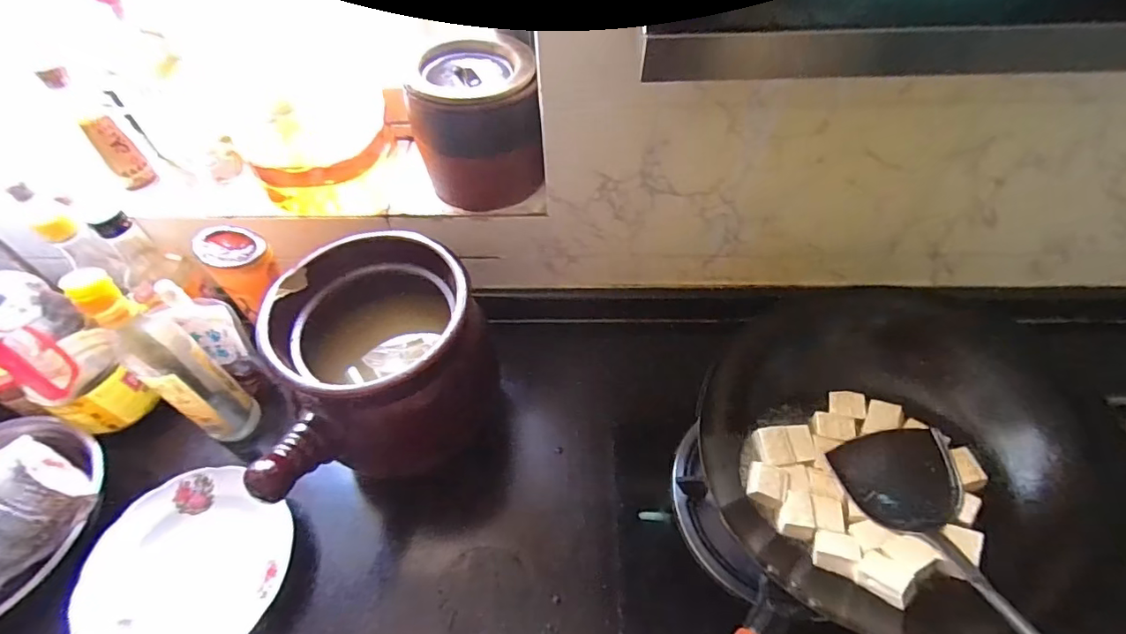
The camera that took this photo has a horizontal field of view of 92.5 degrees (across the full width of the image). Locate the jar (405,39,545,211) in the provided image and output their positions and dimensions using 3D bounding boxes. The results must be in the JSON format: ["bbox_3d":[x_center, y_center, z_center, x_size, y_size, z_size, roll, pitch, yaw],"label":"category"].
[{"bbox_3d":[-0.093,-0.207,0.589,0.126,0.130,0.128,-1,54,1],"label":"jar"}]

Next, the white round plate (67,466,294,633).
[{"bbox_3d":[-0.371,0.249,0.536,0.181,0.023,0.188,0,56,0],"label":"white round plate"}]

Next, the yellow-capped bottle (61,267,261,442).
[{"bbox_3d":[-0.401,0.046,0.551,0.072,0.255,0.060,38,64,23],"label":"yellow-capped bottle"}]

